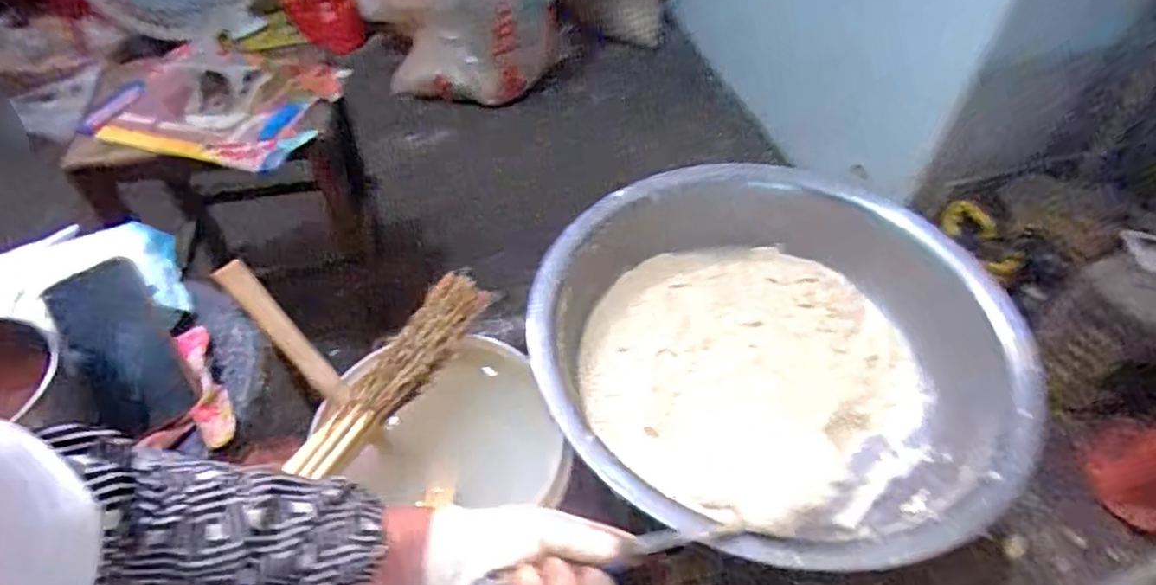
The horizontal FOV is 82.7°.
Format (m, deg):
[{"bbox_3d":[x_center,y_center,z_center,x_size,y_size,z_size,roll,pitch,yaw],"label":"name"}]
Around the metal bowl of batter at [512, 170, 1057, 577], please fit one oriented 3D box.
[{"bbox_3d":[0.210,0.081,0.783,0.498,0.154,0.513,1,48,-1],"label":"metal bowl of batter"}]

